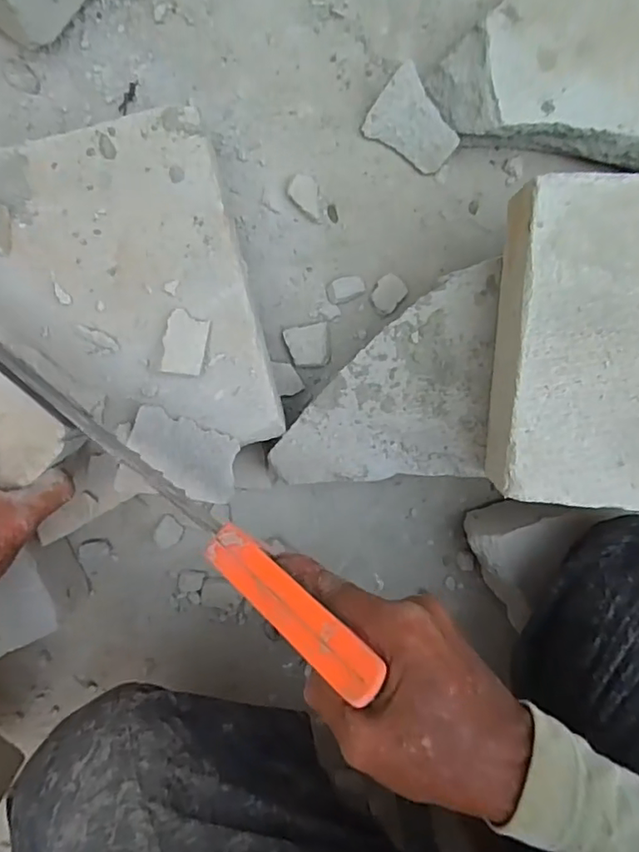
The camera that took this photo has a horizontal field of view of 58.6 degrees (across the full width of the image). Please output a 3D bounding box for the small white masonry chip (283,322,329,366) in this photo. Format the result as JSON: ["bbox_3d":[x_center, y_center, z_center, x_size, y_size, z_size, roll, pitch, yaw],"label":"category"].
[{"bbox_3d":[-0.009,-0.070,0.496,0.038,0.024,0.036,-14,97,-5],"label":"small white masonry chip"}]

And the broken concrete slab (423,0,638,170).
[{"bbox_3d":[0.233,-0.281,0.480,0.225,0.076,0.191,-38,99,-2],"label":"broken concrete slab"}]

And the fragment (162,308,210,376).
[{"bbox_3d":[-0.095,-0.059,0.404,0.028,0.013,0.044,9,95,-8],"label":"fragment"}]

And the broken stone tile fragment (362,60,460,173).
[{"bbox_3d":[0.083,-0.256,0.481,0.076,0.011,0.059,29,133,-15],"label":"broken stone tile fragment"}]

